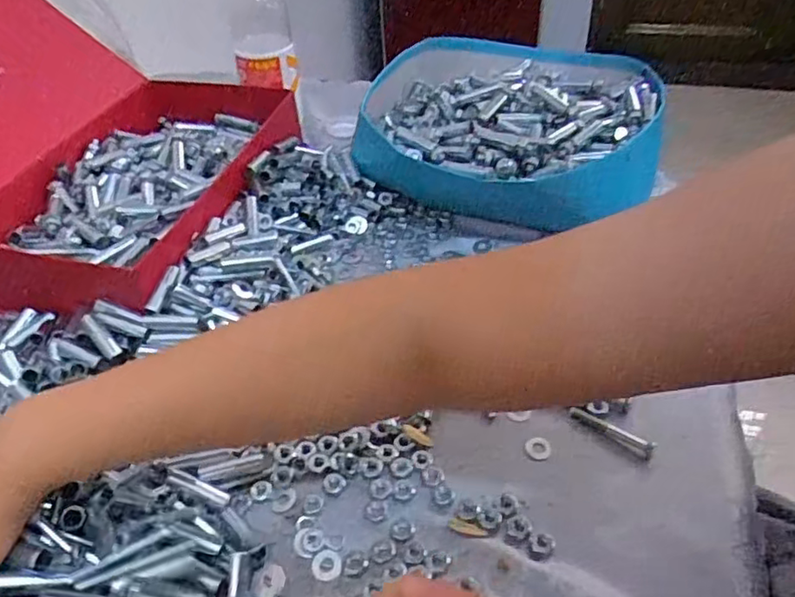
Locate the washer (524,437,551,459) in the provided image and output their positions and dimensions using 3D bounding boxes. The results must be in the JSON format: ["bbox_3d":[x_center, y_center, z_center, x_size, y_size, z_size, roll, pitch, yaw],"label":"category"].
[{"bbox_3d":[0.091,0.098,0.407,0.017,0.004,0.014,2,42,5],"label":"washer"}]

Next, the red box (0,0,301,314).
[{"bbox_3d":[-0.316,-0.174,0.559,0.369,0.168,0.313,11,44,14],"label":"red box"}]

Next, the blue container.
[{"bbox_3d":[0.108,-0.178,0.634,0.271,0.080,0.271,5,43,8],"label":"blue container"}]

